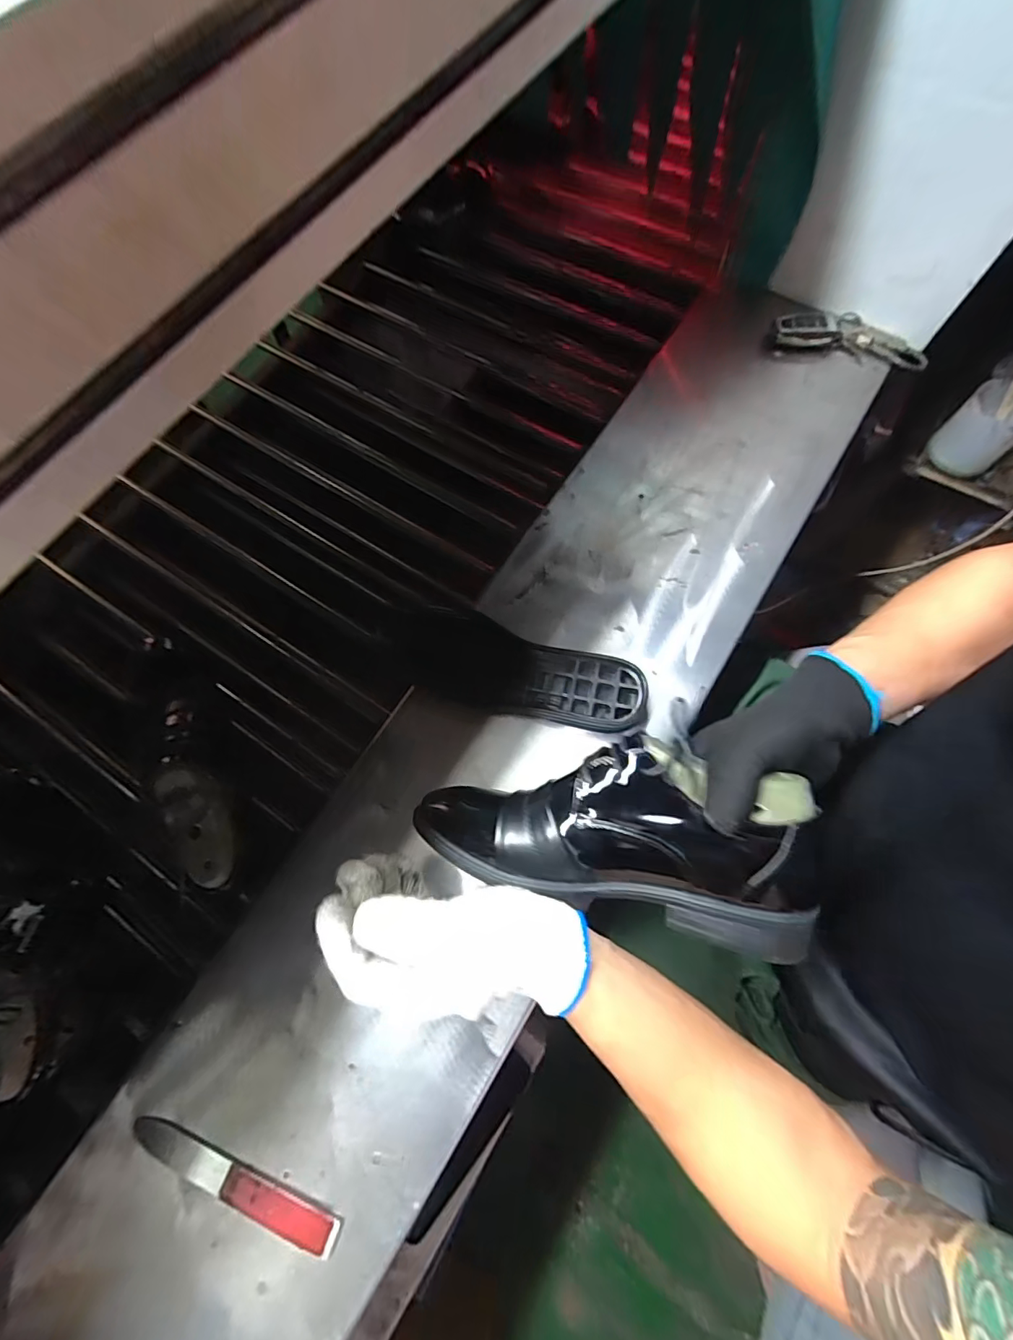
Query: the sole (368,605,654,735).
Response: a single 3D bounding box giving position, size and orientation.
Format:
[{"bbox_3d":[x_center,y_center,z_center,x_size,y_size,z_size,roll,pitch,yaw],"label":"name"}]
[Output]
[{"bbox_3d":[-0.002,0.000,0.453,0.246,0.029,0.087,21,74,7],"label":"sole"}]

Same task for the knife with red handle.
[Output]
[{"bbox_3d":[-0.193,0.361,0.355,0.162,0.007,0.025,22,74,7],"label":"knife with red handle"}]

